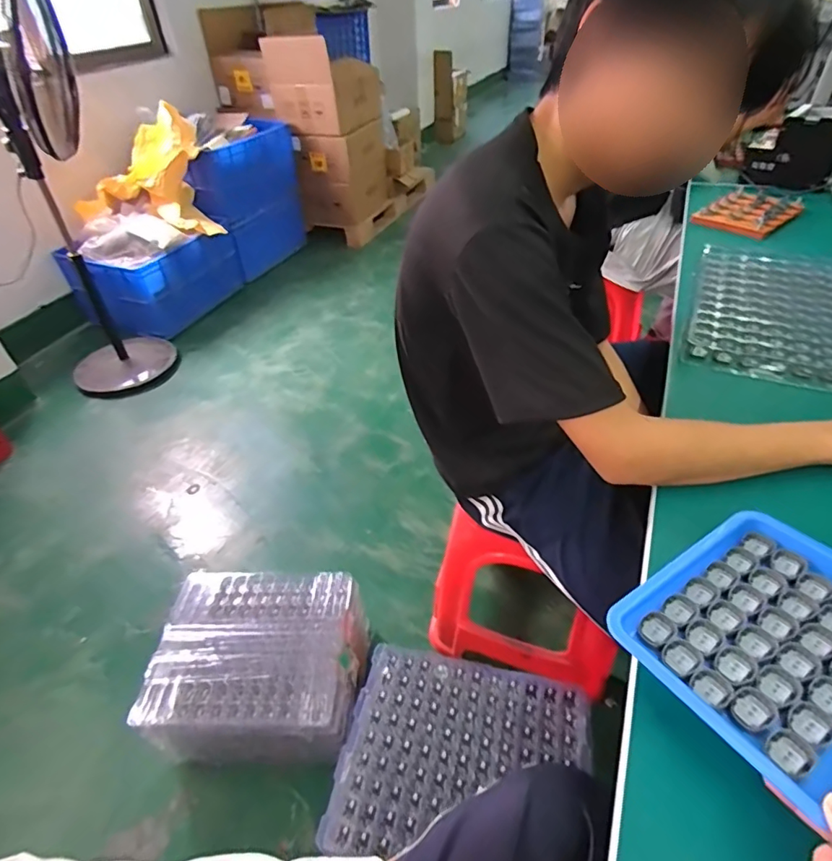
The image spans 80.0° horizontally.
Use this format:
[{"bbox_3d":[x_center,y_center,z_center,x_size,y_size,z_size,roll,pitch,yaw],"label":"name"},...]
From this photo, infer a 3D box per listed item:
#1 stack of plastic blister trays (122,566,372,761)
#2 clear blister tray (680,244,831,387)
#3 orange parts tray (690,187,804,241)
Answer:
[{"bbox_3d":[-0.305,0.494,1.038,0.398,0.226,0.316,1,43,4],"label":"stack of plastic blister trays"},{"bbox_3d":[0.603,-0.184,0.774,0.304,0.039,0.369,18,47,21],"label":"clear blister tray"},{"bbox_3d":[0.711,-0.469,1.059,0.218,0.024,0.154,-29,49,-25],"label":"orange parts tray"}]

